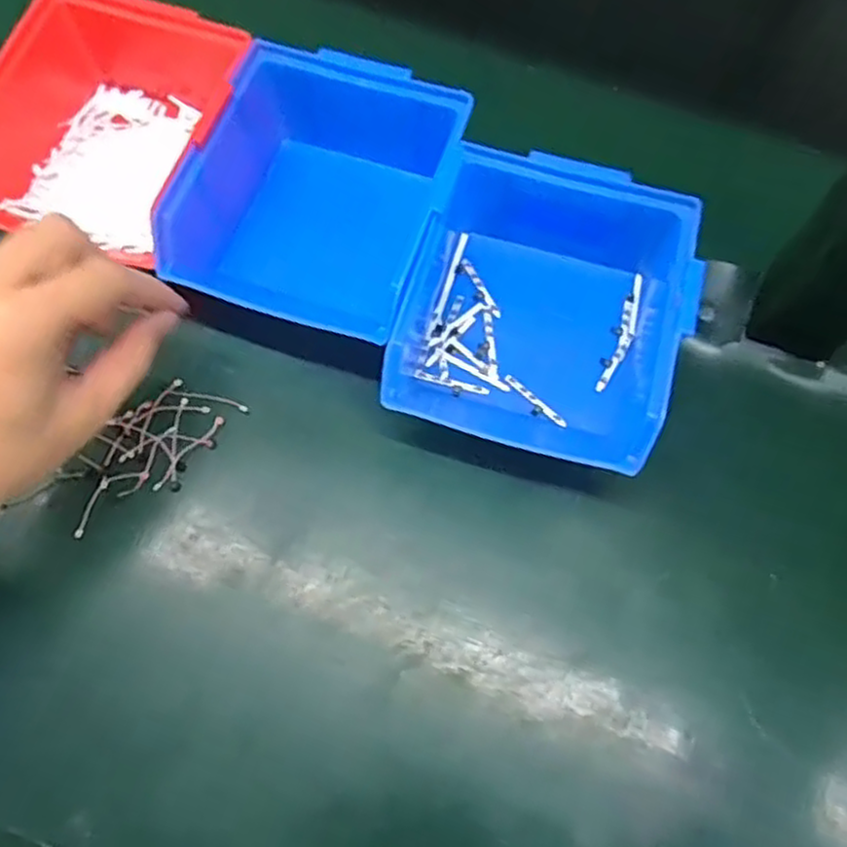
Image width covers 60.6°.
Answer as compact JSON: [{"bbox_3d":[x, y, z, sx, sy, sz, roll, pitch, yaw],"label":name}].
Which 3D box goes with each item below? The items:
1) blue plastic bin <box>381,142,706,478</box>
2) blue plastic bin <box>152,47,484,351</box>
[{"bbox_3d":[0.055,-0.057,0.356,0.134,0.064,0.142,14,69,4],"label":"blue plastic bin"},{"bbox_3d":[-0.048,-0.117,0.374,0.125,0.064,0.148,20,70,6],"label":"blue plastic bin"}]

